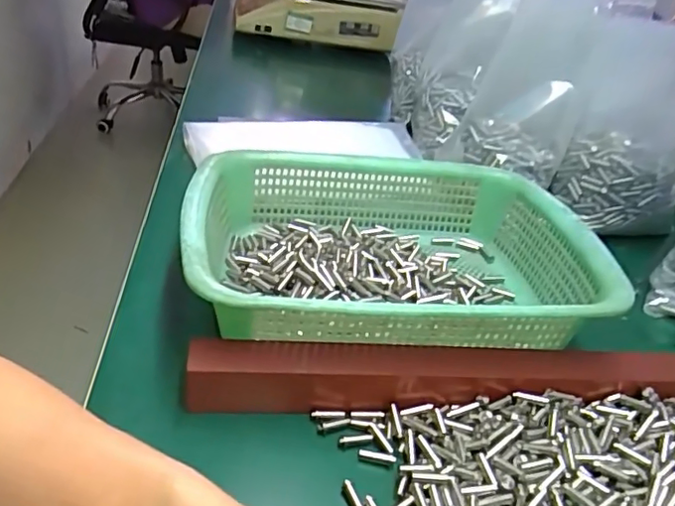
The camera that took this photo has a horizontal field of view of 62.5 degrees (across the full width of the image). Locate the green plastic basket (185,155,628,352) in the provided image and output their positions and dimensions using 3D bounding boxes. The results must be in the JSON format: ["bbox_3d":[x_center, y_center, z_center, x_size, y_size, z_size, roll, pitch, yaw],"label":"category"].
[{"bbox_3d":[0.041,-0.002,0.432,0.300,0.071,0.220,2,34,-10],"label":"green plastic basket"}]

